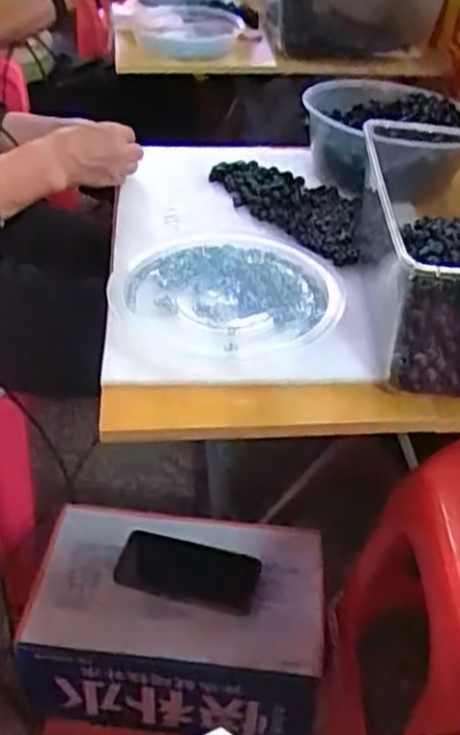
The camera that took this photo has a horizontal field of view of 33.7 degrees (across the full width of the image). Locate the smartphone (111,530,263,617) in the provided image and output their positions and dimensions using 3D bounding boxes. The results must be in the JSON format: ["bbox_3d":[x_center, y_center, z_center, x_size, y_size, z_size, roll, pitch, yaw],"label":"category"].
[{"bbox_3d":[-0.051,0.242,0.905,0.169,0.008,0.075,10,53,14],"label":"smartphone"}]

